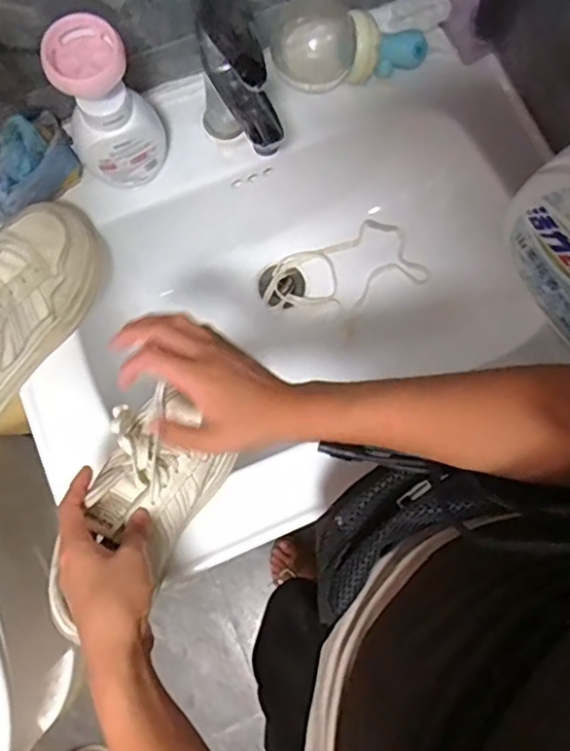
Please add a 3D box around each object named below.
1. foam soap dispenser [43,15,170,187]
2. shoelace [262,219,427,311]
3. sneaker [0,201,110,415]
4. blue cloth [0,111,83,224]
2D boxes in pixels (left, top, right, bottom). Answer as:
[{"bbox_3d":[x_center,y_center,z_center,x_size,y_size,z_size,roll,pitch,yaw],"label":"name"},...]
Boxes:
[{"bbox_3d":[-0.158,-0.239,0.551,0.078,0.152,0.059,-19,77,-5],"label":"foam soap dispenser"},{"bbox_3d":[0.067,-0.133,0.765,0.196,0.036,0.096,-14,77,-4],"label":"shoelace"},{"bbox_3d":[-0.254,-0.058,0.551,0.085,0.093,0.248,28,78,6],"label":"sneaker"},{"bbox_3d":[-0.269,-0.198,0.592,0.133,0.059,0.078,-34,79,-8],"label":"blue cloth"}]

